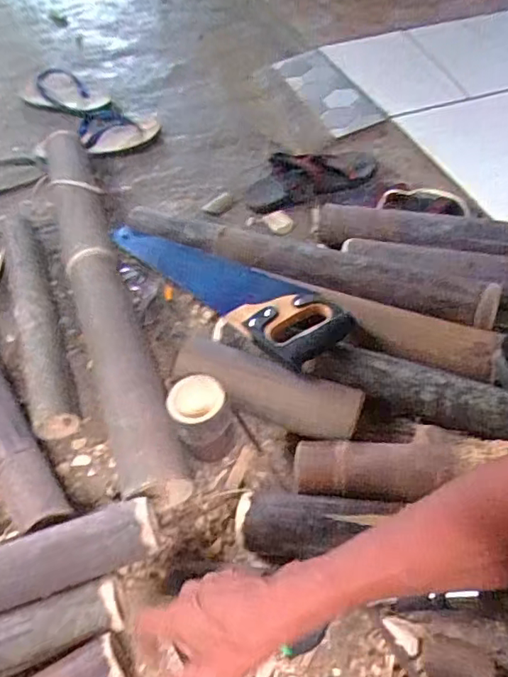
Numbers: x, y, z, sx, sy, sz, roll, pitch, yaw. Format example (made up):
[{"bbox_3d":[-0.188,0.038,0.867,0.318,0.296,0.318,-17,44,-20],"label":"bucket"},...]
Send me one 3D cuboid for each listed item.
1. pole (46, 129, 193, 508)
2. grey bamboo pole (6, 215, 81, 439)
[{"bbox_3d":[-0.252,-0.105,0.875,0.087,0.079,0.815,-17,50,-12],"label":"pole"},{"bbox_3d":[-0.347,-0.050,0.845,0.060,0.062,0.461,-19,51,-13],"label":"grey bamboo pole"}]

